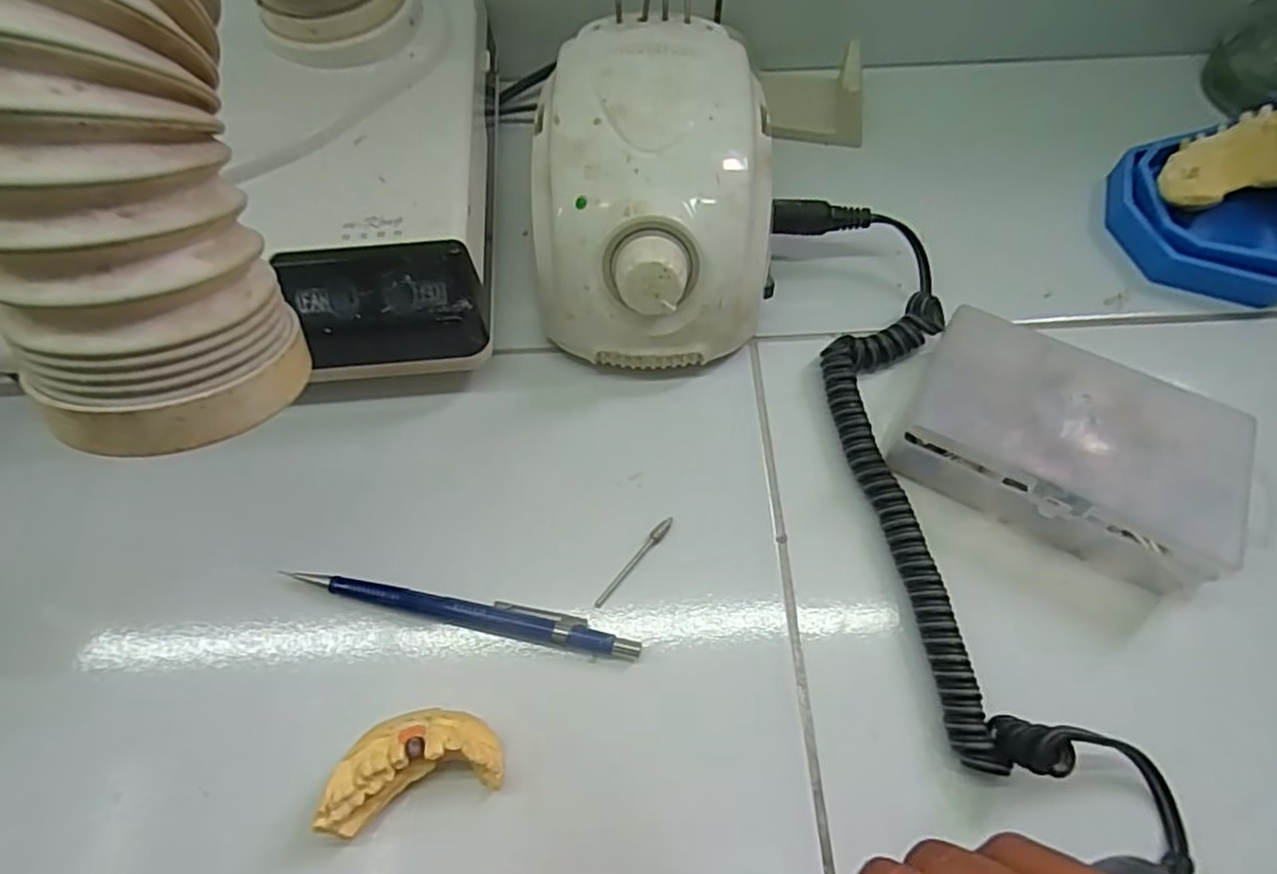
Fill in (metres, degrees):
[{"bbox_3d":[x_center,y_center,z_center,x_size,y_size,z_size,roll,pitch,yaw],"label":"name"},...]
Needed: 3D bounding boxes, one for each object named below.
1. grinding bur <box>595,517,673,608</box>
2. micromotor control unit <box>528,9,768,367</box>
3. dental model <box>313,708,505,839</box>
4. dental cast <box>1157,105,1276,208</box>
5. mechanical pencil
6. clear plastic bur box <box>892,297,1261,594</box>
[{"bbox_3d":[-0.001,0.049,0.262,0.005,0.004,0.045,36,70,18],"label":"grinding bur"},{"bbox_3d":[0.006,-0.104,0.293,0.103,0.085,0.134,-1,63,1],"label":"micromotor control unit"},{"bbox_3d":[-0.076,0.110,0.223,0.055,0.022,0.029,-17,64,-7],"label":"dental model"},{"bbox_3d":[0.280,-0.133,0.309,0.061,0.034,0.051,0,63,2],"label":"dental cast"},{"bbox_3d":[-0.065,0.066,0.252,0.132,0.011,0.012,10,64,7],"label":"mechanical pencil"},{"bbox_3d":[0.169,0.003,0.262,0.117,0.037,0.075,27,67,14],"label":"clear plastic bur box"}]

